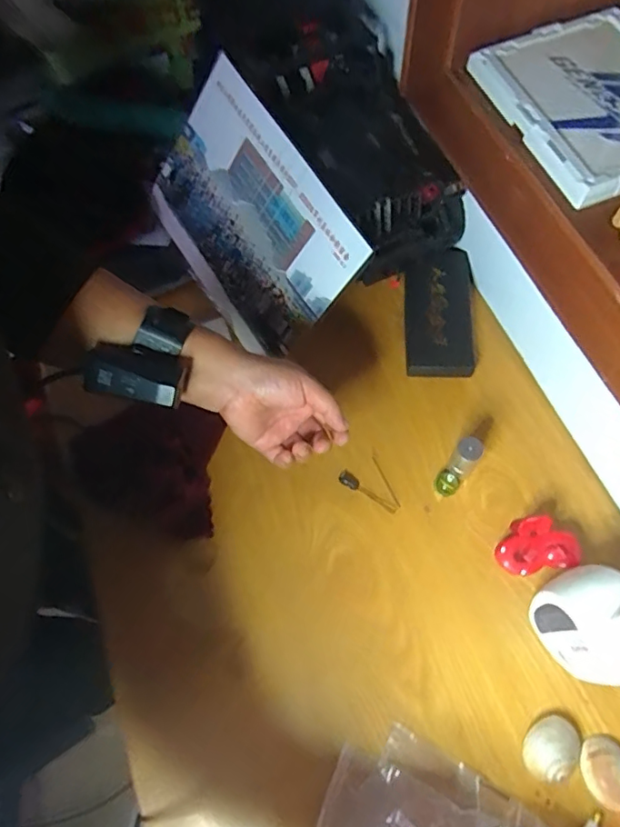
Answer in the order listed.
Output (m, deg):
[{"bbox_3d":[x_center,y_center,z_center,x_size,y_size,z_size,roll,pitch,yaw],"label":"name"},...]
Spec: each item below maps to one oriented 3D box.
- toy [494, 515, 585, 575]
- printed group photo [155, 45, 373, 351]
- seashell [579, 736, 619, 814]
[{"bbox_3d":[0.215,0.128,0.524,0.071,0.041,0.053,-9,68,-1],"label":"toy"},{"bbox_3d":[-0.075,-0.220,0.616,0.006,0.196,0.300,-15,66,-48],"label":"printed group photo"},{"bbox_3d":[0.252,0.302,0.453,0.043,0.020,0.050,-35,70,-11],"label":"seashell"}]

